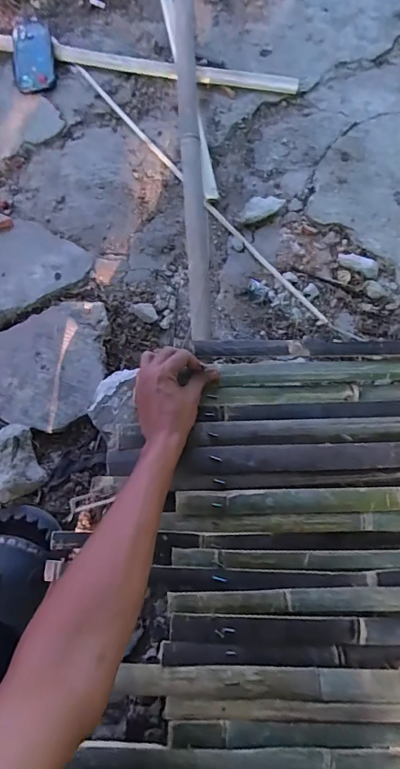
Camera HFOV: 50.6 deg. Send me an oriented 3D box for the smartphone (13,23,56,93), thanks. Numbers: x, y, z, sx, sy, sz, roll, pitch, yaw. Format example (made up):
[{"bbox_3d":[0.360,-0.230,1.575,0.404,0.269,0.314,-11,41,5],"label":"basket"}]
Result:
[{"bbox_3d":[-0.352,-0.693,0.892,0.078,0.007,0.170,-7,79,-6],"label":"smartphone"}]

